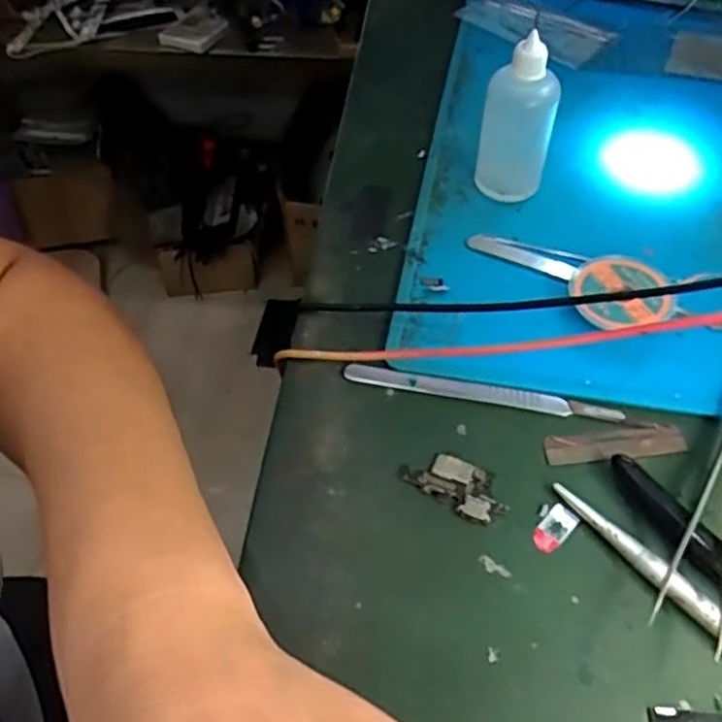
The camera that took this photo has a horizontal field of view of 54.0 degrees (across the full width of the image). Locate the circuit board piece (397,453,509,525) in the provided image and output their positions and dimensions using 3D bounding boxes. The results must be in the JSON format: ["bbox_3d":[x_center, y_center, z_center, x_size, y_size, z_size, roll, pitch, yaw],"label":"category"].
[{"bbox_3d":[0.038,0.048,0.282,0.042,0.004,0.021,29,60,23],"label":"circuit board piece"}]

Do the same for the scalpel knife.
[{"bbox_3d":[0.051,0.014,0.307,0.117,0.006,0.008,8,54,10],"label":"scalpel knife"}]

